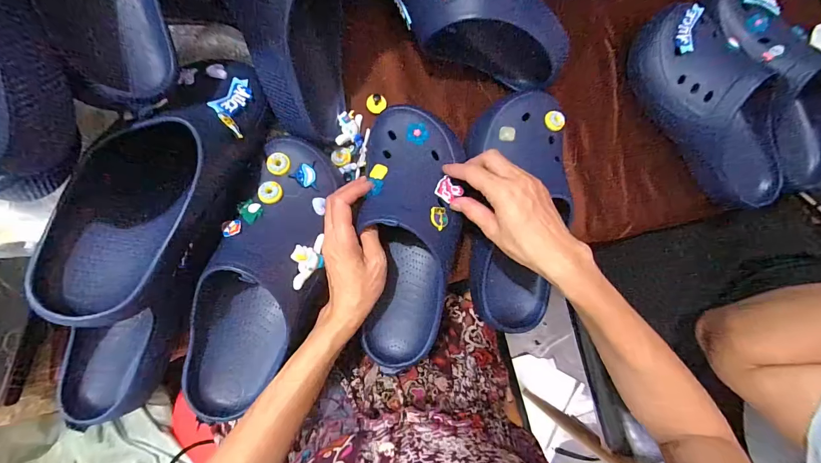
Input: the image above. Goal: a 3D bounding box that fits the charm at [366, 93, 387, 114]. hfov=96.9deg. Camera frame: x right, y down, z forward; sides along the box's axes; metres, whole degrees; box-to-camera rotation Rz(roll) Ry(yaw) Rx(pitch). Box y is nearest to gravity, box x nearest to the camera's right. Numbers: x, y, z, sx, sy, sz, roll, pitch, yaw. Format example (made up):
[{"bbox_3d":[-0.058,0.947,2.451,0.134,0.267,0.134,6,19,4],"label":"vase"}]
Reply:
[{"bbox_3d":[-0.043,-0.161,0.459,0.024,0.004,0.026,0,86,-8],"label":"charm"}]

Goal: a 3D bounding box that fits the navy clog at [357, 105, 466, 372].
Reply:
[{"bbox_3d":[0.002,0.006,0.400,0.106,0.077,0.280,2,94,-8],"label":"navy clog"}]

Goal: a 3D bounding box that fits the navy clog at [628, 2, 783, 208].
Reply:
[{"bbox_3d":[0.395,-0.172,0.483,0.113,0.088,0.265,-28,91,-9],"label":"navy clog"}]

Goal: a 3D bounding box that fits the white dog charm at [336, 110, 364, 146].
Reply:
[{"bbox_3d":[-0.074,-0.126,0.443,0.038,0.009,0.043,0,80,-46],"label":"white dog charm"}]

